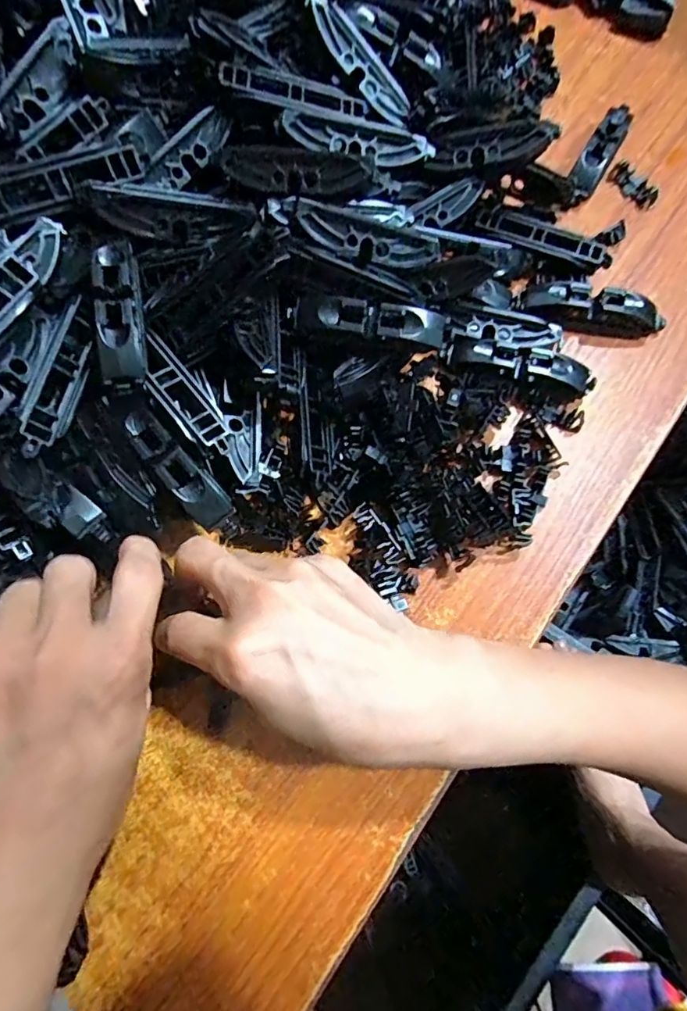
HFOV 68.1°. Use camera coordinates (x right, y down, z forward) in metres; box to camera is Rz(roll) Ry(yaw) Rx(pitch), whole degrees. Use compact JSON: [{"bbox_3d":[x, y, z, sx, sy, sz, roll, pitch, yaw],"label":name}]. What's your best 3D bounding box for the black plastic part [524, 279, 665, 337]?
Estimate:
[{"bbox_3d":[0.141,-0.110,0.283,0.073,0.014,0.020,14,73,5],"label":"black plastic part"}]

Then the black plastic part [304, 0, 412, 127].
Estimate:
[{"bbox_3d":[0.008,-0.232,0.263,0.073,0.007,0.016,43,77,-17],"label":"black plastic part"}]

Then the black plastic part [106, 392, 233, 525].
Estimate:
[{"bbox_3d":[-0.077,-0.021,0.225,0.017,0.013,0.069,-39,76,-11],"label":"black plastic part"}]

